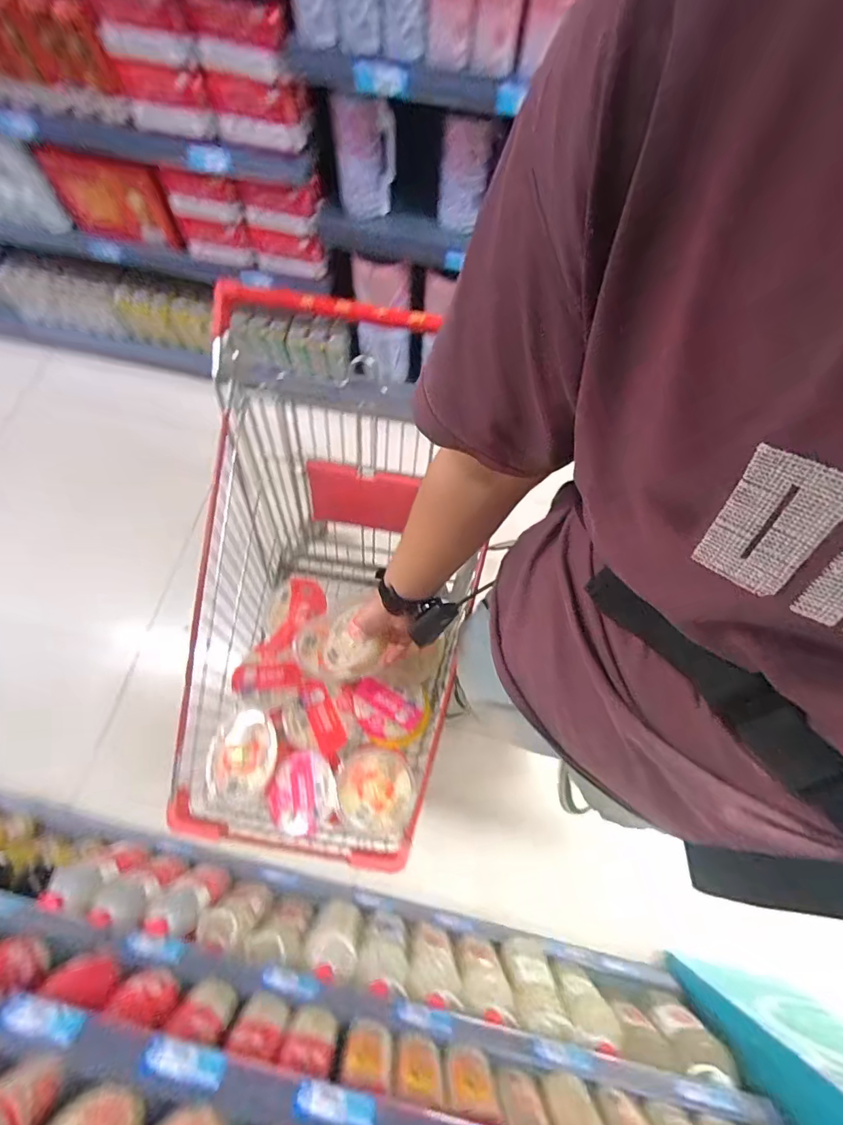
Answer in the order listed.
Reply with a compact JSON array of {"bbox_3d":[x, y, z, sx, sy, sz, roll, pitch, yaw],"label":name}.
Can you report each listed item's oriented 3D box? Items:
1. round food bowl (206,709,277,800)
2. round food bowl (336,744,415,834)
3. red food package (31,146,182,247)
[{"bbox_3d":[-0.302,0.325,0.805,0.113,0.063,0.134,-4,69,-4],"label":"round food bowl"},{"bbox_3d":[-0.073,0.361,0.753,0.117,0.042,0.122,1,69,-2],"label":"round food bowl"},{"bbox_3d":[-0.891,-1.056,1.373,0.375,0.218,0.049,19,69,5],"label":"red food package"}]

